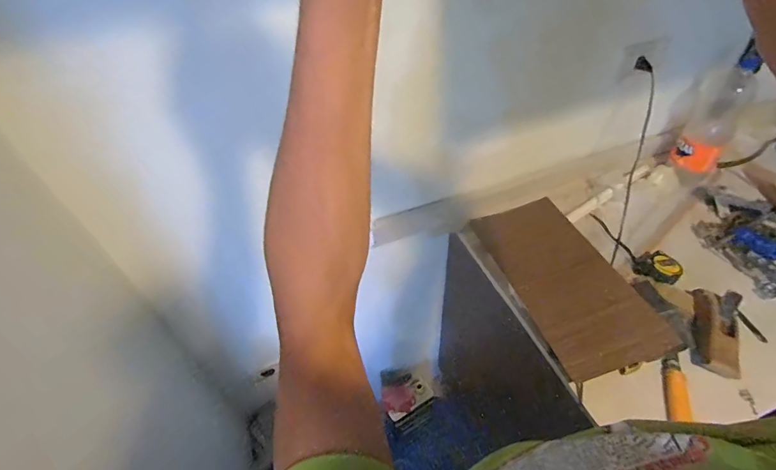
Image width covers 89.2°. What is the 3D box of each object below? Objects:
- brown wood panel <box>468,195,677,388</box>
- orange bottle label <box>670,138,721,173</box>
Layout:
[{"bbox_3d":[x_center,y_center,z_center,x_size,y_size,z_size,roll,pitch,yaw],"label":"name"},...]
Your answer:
[{"bbox_3d":[0.351,0.085,0.771,0.214,0.020,0.358,-17,60,-15],"label":"brown wood panel"},{"bbox_3d":[0.743,-0.190,0.954,0.097,0.055,0.046,24,53,24],"label":"orange bottle label"}]

